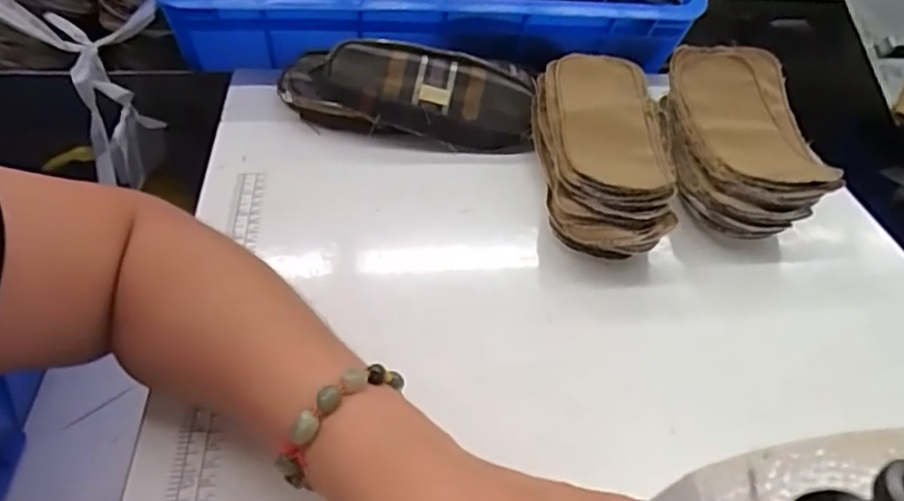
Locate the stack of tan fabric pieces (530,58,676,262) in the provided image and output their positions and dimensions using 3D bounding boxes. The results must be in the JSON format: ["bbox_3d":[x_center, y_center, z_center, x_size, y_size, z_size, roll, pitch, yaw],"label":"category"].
[{"bbox_3d":[0.120,-0.079,0.507,0.100,0.056,0.220,2,43,-4],"label":"stack of tan fabric pieces"}]

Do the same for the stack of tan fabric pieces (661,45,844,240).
[{"bbox_3d":[0.235,-0.097,0.522,0.113,0.059,0.202,8,43,2],"label":"stack of tan fabric pieces"}]

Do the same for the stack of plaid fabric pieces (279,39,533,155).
[{"bbox_3d":[-0.040,-0.140,0.557,0.221,0.058,0.087,5,43,-1],"label":"stack of plaid fabric pieces"}]

